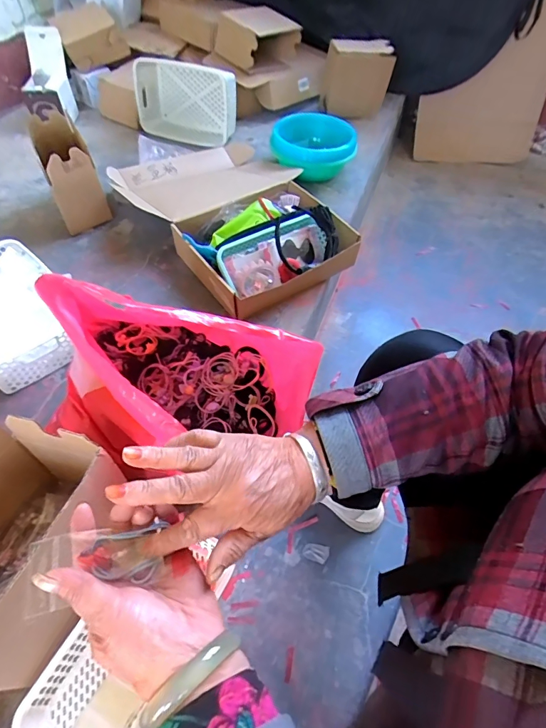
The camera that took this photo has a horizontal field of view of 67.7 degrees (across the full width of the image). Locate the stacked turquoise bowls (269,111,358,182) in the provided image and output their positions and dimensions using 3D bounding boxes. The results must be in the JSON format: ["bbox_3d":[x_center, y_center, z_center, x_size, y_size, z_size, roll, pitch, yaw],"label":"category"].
[{"bbox_3d":[0.111,-0.594,1.148,0.240,0.121,0.211,7,53,2],"label":"stacked turquoise bowls"}]

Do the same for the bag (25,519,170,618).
[{"bbox_3d":[-0.130,0.147,0.301,0.094,0.018,0.048,-7,54,-9],"label":"bag"}]

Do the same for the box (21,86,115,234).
[{"bbox_3d":[-0.493,-0.454,0.984,0.109,0.181,0.209,-26,59,-20],"label":"box"}]

